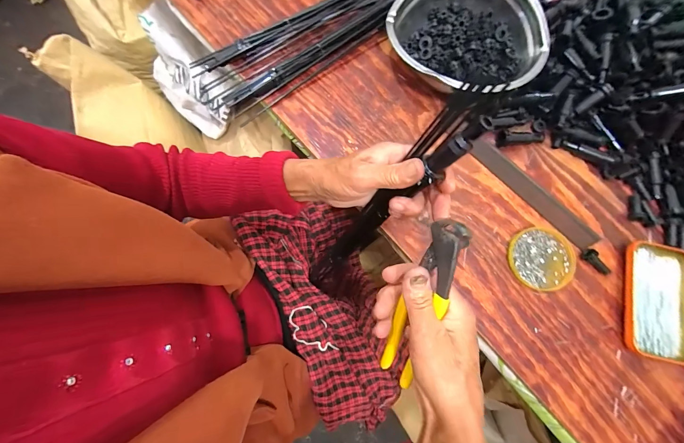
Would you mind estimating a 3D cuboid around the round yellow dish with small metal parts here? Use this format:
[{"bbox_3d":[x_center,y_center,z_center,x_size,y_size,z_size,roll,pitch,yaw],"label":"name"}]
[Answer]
[{"bbox_3d":[0.271,0.050,0.392,0.087,0.010,0.081,0,78,-1],"label":"round yellow dish with small metal parts"}]

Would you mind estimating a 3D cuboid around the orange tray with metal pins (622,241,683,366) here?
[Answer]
[{"bbox_3d":[0.412,0.103,0.379,0.075,0.019,0.144,13,79,2],"label":"orange tray with metal pins"}]

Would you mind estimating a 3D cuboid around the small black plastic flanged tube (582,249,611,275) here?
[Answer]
[{"bbox_3d":[0.342,0.056,0.387,0.014,0.015,0.042,-42,82,-9],"label":"small black plastic flanged tube"}]

